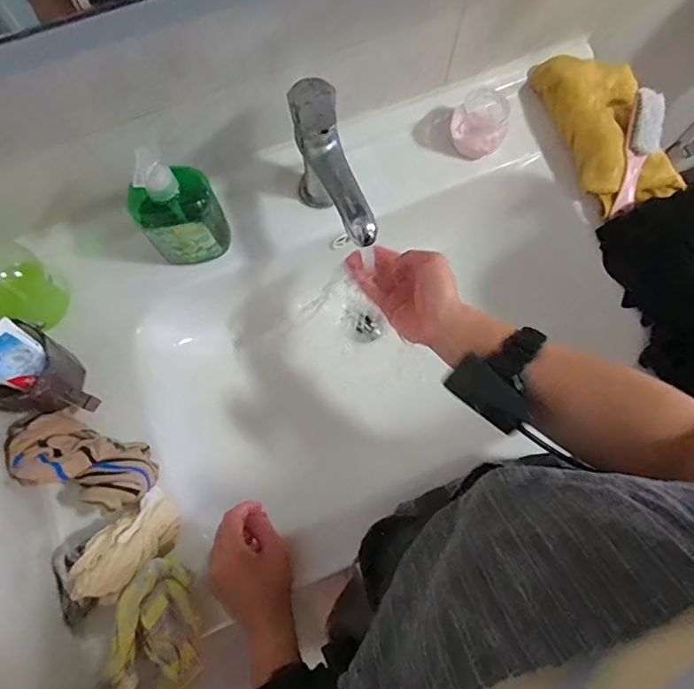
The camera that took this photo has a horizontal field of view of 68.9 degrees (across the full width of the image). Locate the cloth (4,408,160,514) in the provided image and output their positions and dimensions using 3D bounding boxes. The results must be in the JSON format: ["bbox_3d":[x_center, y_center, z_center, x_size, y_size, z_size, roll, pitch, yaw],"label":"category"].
[{"bbox_3d":[-0.264,0.116,0.504,0.140,0.060,0.070,22,76,5],"label":"cloth"}]

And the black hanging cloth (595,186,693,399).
[{"bbox_3d":[0.371,-0.043,0.542,0.094,0.084,0.251,-21,77,-6],"label":"black hanging cloth"}]

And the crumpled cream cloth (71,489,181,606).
[{"bbox_3d":[-0.212,0.196,0.491,0.056,0.026,0.111,40,54,9],"label":"crumpled cream cloth"}]

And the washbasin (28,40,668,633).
[{"bbox_3d":[0.027,-0.025,0.636,0.656,0.165,0.454,-21,77,-6],"label":"washbasin"}]

